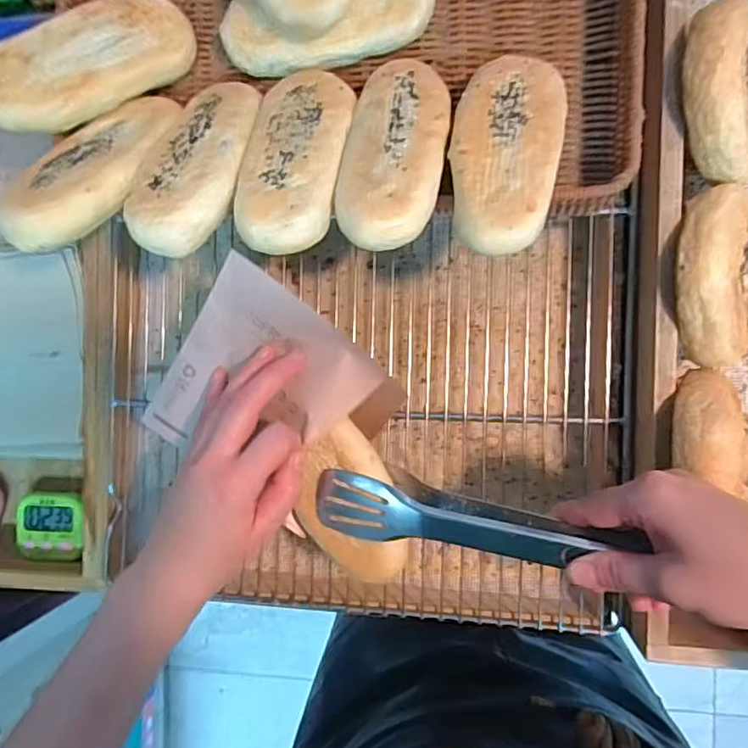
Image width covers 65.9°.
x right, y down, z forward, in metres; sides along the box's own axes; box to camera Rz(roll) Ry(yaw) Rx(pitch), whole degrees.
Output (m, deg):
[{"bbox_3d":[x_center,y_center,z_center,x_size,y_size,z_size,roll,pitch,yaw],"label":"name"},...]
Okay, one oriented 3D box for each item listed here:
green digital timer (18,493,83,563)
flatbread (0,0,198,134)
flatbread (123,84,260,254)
[{"bbox_3d":[-0.282,0.133,0.507,0.056,0.018,0.055,3,90,3],"label":"green digital timer"},{"bbox_3d":[-0.198,-0.217,0.399,0.149,0.029,0.062,-38,88,-20],"label":"flatbread"},{"bbox_3d":[-0.118,-0.140,0.383,0.064,0.023,0.134,13,68,3],"label":"flatbread"}]

